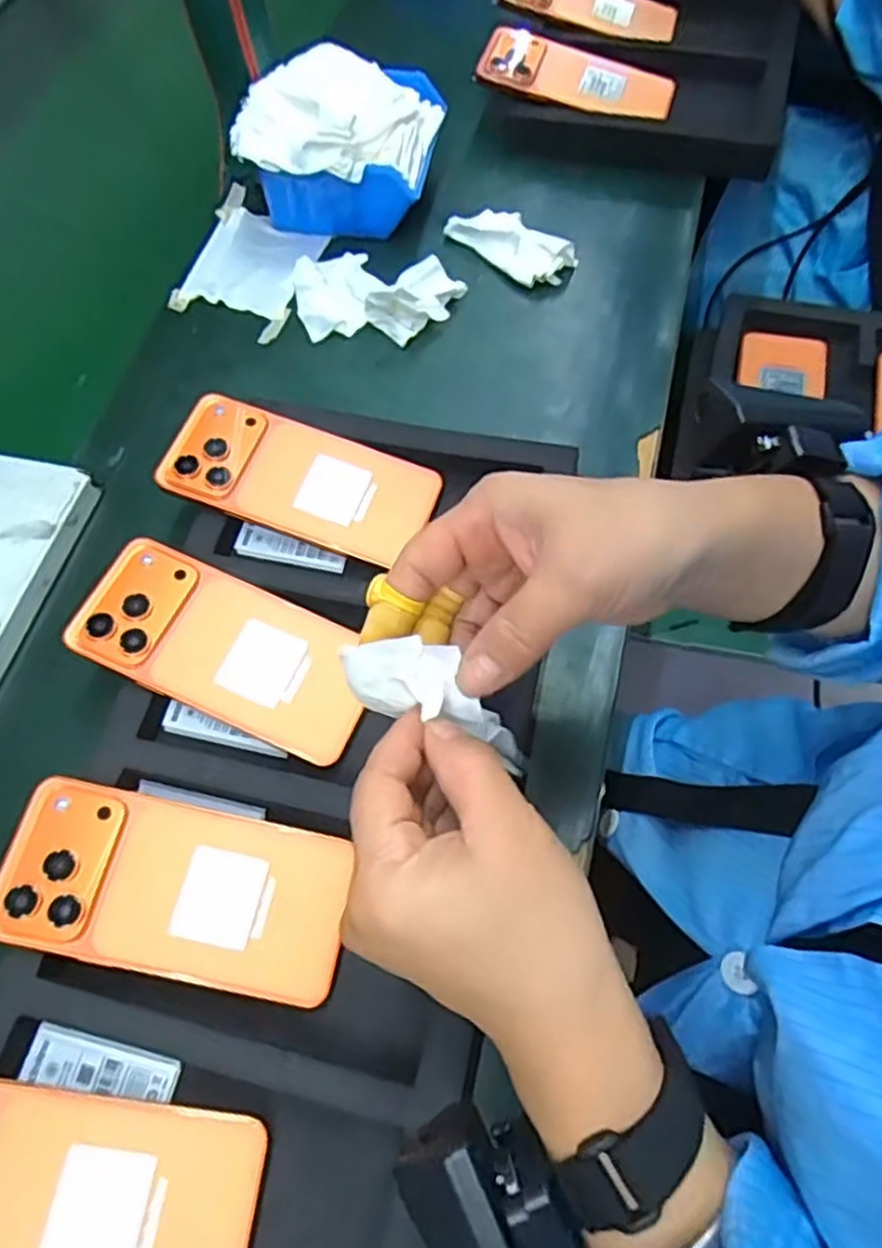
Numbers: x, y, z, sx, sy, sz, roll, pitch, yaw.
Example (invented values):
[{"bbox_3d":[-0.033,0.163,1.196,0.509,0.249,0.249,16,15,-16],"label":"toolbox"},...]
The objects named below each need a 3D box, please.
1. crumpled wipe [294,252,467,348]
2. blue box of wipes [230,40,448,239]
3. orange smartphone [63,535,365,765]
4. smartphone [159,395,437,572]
[{"bbox_3d":[-0.056,-0.247,0.547,0.125,0.027,0.080,21,67,14],"label":"crumpled wipe"},{"bbox_3d":[-0.076,-0.372,0.574,0.139,0.087,0.133,9,64,8],"label":"blue box of wipes"},{"bbox_3d":[-0.116,0.012,0.401,0.158,0.006,0.076,23,68,3],"label":"orange smartphone"},{"bbox_3d":[-0.085,-0.090,0.451,0.160,0.007,0.076,19,68,0],"label":"smartphone"}]

